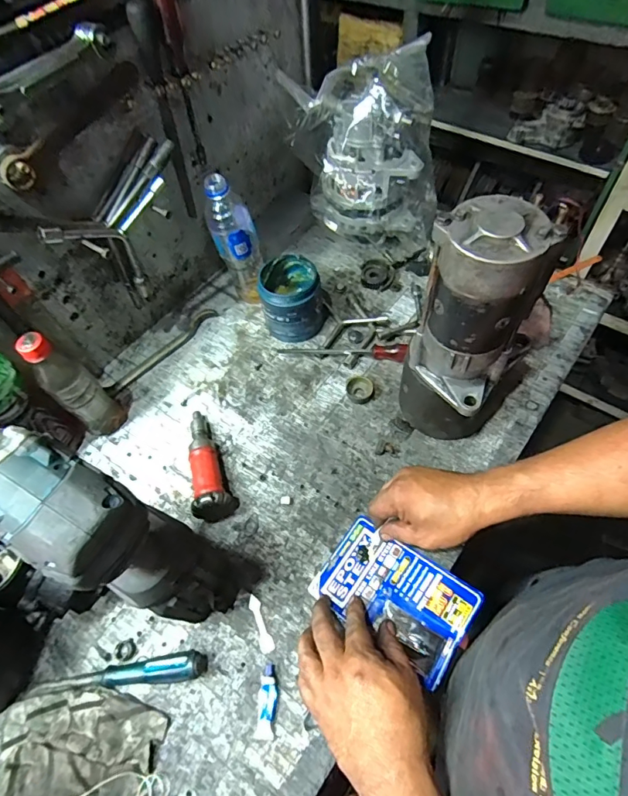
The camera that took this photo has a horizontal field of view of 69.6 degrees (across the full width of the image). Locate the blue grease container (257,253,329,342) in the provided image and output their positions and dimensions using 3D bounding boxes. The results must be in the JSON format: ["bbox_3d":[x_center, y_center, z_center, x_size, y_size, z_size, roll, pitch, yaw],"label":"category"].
[{"bbox_3d":[-0.031,-0.154,0.696,0.095,0.097,0.107,4,60,6],"label":"blue grease container"}]

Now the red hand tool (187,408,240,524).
[{"bbox_3d":[-0.145,0.083,0.594,0.047,0.051,0.155,-19,60,-7],"label":"red hand tool"}]

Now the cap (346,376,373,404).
[{"bbox_3d":[0.066,-0.012,0.651,0.036,0.013,0.040,2,60,5],"label":"cap"}]

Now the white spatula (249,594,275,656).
[{"bbox_3d":[-0.060,0.252,0.508,0.014,0.004,0.062,-21,60,-8],"label":"white spatula"}]

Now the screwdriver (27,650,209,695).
[{"bbox_3d":[-0.214,0.293,0.480,0.190,0.032,0.027,-7,59,0],"label":"screwdriver"}]

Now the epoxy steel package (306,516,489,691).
[{"bbox_3d":[0.093,0.221,0.516,0.165,0.015,0.107,32,67,20],"label":"epoxy steel package"}]

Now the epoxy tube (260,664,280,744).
[{"bbox_3d":[-0.046,0.315,0.468,0.019,0.009,0.066,-5,59,1],"label":"epoxy tube"}]

